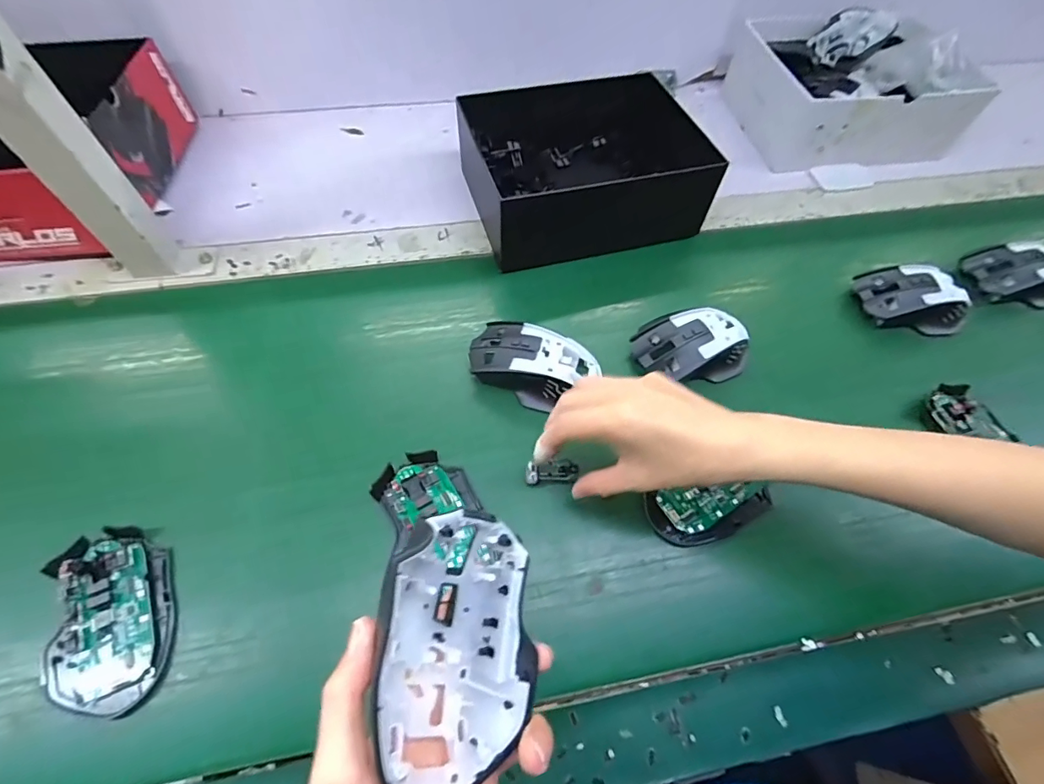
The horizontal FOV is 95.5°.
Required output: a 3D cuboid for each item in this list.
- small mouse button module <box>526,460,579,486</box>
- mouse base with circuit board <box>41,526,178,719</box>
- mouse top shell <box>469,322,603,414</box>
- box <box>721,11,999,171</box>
[{"bbox_3d":[0.024,0.063,0.372,0.041,0.010,0.015,-6,60,4],"label":"small mouse button module"},{"bbox_3d":[-0.272,0.149,0.313,0.071,0.021,0.112,-17,62,-12],"label":"mouse base with circuit board"},{"bbox_3d":[0.010,-0.027,0.415,0.115,0.037,0.070,23,61,10],"label":"mouse top shell"},{"bbox_3d":[0.423,-0.396,0.623,0.244,0.096,0.210,-7,60,-7],"label":"box"}]

